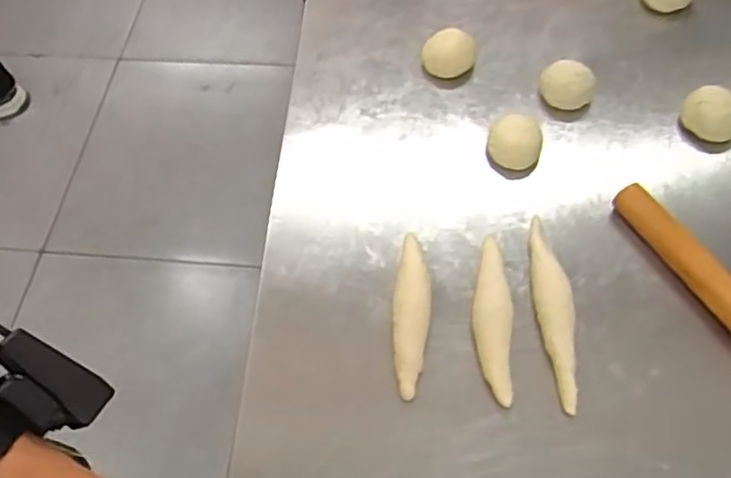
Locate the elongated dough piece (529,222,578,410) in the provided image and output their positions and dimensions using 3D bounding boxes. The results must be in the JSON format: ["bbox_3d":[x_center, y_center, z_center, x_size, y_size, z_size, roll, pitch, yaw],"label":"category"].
[{"bbox_3d":[0.146,0.055,0.521,0.027,0.010,0.154,-4,58,1],"label":"elongated dough piece"}]

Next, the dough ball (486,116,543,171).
[{"bbox_3d":[0.132,-0.085,0.606,0.050,0.037,0.037,13,60,11],"label":"dough ball"}]

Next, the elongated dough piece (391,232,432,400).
[{"bbox_3d":[0.036,0.057,0.519,0.027,0.018,0.126,4,59,6],"label":"elongated dough piece"}]

